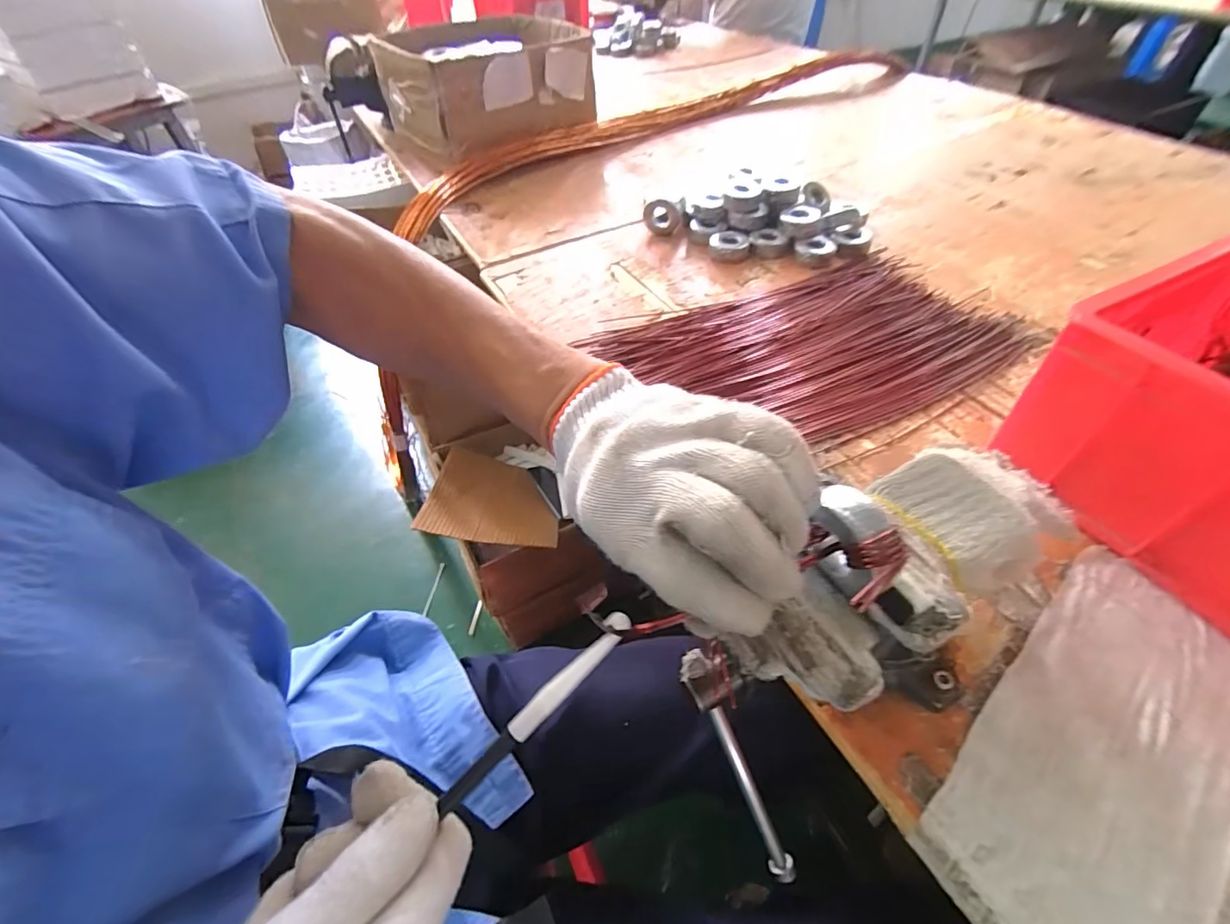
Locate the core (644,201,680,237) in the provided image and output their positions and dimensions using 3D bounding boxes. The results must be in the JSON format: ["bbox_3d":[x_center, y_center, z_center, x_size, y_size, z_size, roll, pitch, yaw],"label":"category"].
[{"bbox_3d":[0.066,-0.347,0.749,0.050,0.046,0.011,0,25,13],"label":"core"}]

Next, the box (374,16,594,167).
[{"bbox_3d":[-0.252,-0.715,0.992,0.333,0.135,0.348,-26,52,-19],"label":"box"}]

